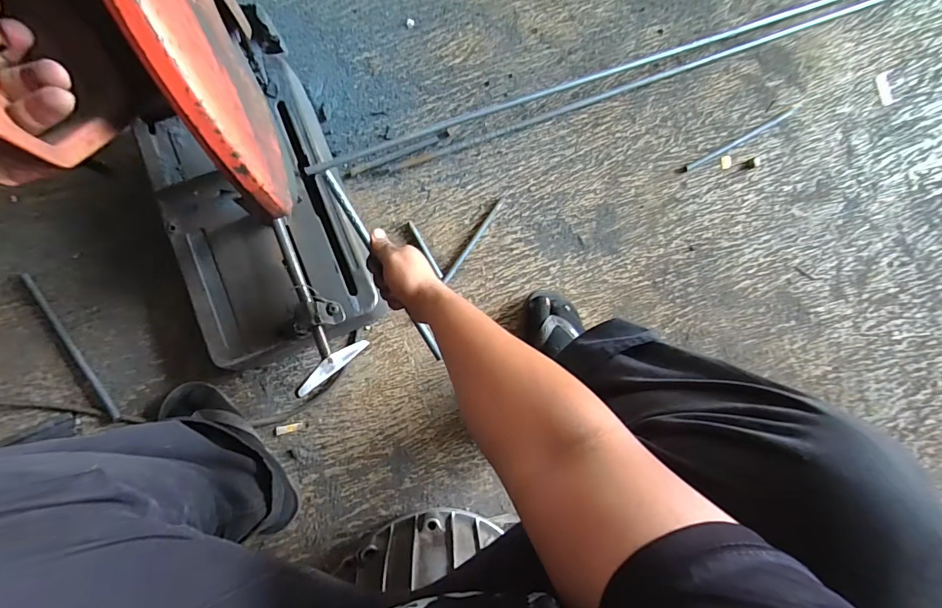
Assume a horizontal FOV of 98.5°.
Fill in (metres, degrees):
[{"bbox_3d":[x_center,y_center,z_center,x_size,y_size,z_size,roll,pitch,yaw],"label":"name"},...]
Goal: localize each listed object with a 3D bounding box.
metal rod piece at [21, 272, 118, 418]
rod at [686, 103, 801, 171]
[{"bbox_3d":[-0.615,0.065,0.621,0.017,0.018,0.268,-35,88,-8],"label":"metal rod piece"},{"bbox_3d":[0.521,-0.318,0.766,0.275,0.010,0.014,-29,87,-7],"label":"rod"}]

